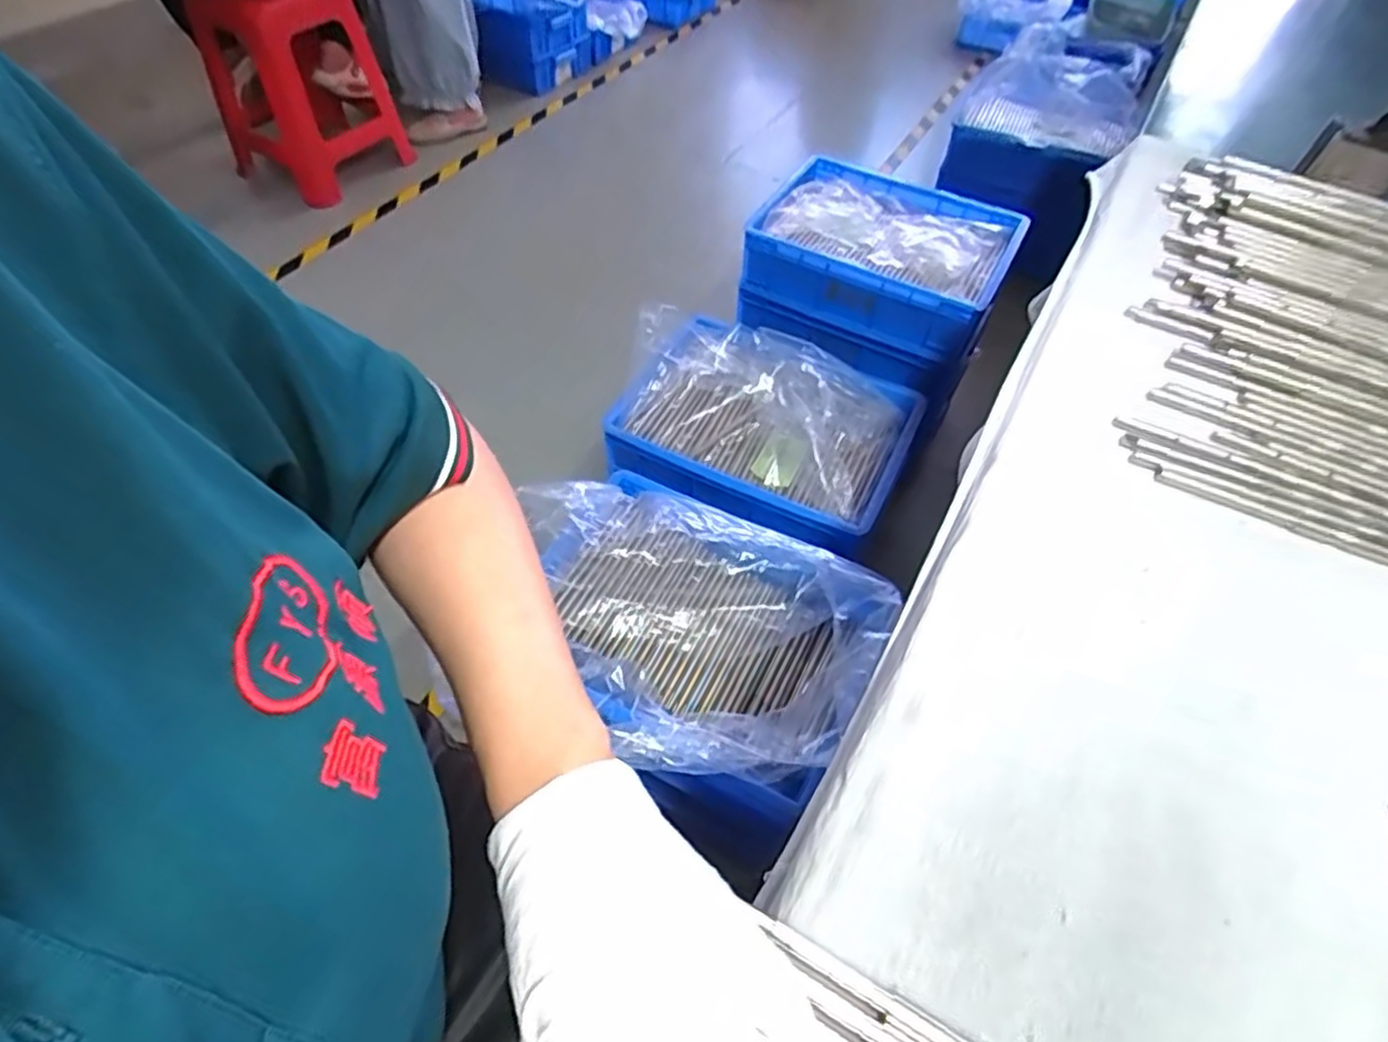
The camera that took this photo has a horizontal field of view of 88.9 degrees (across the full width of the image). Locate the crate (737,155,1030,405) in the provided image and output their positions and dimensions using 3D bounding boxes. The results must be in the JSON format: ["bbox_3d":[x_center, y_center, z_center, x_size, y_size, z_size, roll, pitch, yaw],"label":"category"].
[{"bbox_3d":[0.316,-0.452,1.222,0.406,0.155,0.307,28,58,18],"label":"crate"}]

